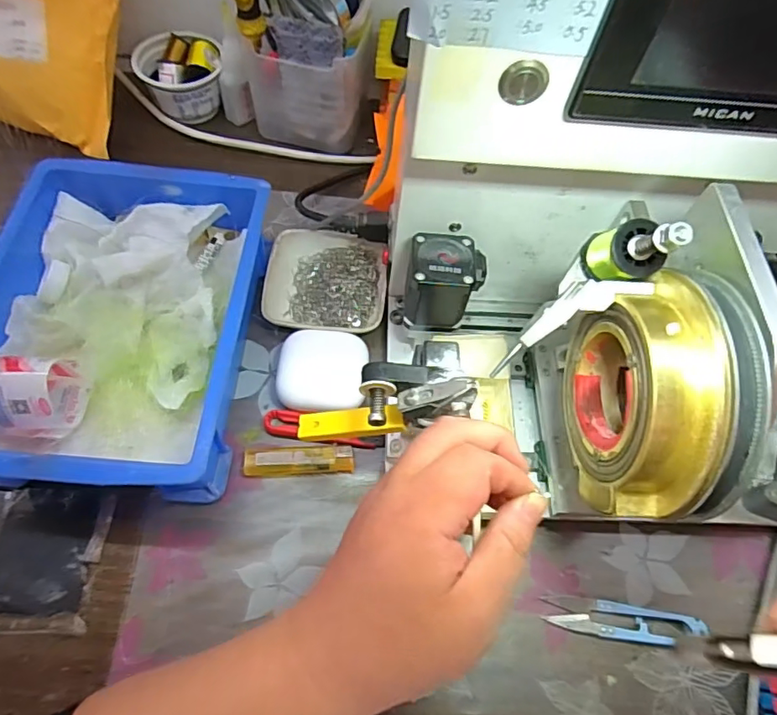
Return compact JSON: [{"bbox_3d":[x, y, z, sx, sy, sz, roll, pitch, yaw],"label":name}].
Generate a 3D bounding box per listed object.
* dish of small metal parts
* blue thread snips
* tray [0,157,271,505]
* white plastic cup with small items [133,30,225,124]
[{"bbox_3d":[-0.051,-0.063,0.448,0.097,0.025,0.095,9,62,0],"label":"dish of small metal parts"},{"bbox_3d":[0.155,0.173,0.349,0.101,0.010,0.023,7,62,-1],"label":"blue thread snips"},{"bbox_3d":[-0.190,-0.027,0.389,0.177,0.068,0.246,4,62,-1],"label":"tray"},{"bbox_3d":[-0.205,-0.276,0.524,0.071,0.057,0.076,2,62,-3],"label":"white plastic cup with small items"}]

